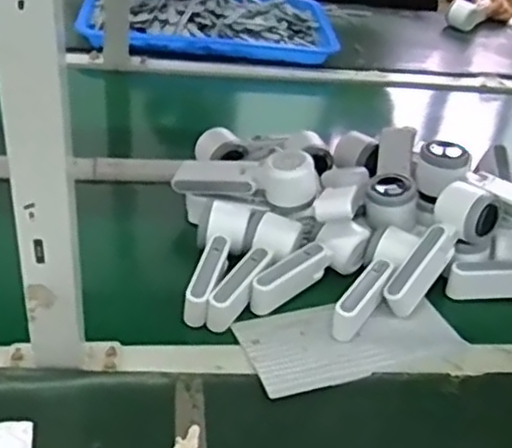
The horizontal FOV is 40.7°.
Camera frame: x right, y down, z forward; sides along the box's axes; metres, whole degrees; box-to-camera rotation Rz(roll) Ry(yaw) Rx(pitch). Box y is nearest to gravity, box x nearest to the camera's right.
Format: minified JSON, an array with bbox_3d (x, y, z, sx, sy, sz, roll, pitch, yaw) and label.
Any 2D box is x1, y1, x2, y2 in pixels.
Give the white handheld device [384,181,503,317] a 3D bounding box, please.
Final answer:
[{"bbox_3d":[0.193,0.026,0.739,0.060,0.049,0.164,35,79,30],"label":"white handheld device"}]

